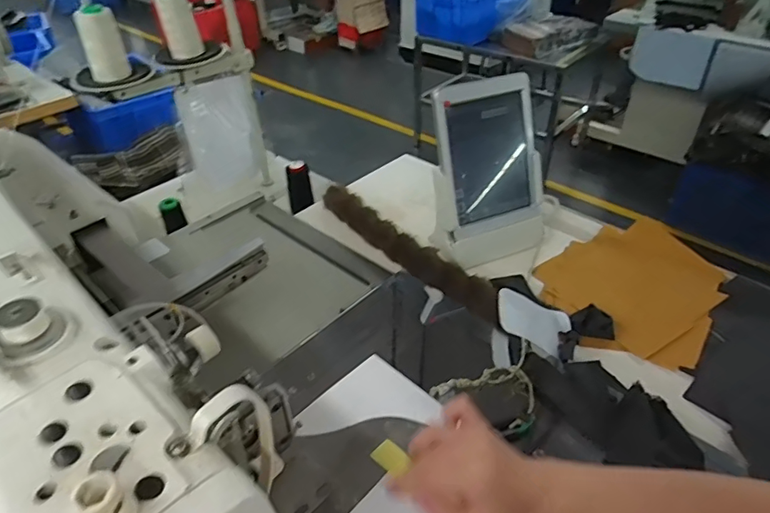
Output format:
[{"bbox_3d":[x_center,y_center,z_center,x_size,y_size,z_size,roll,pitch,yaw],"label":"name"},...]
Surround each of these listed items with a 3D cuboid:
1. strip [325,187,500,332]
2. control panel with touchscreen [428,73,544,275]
[{"bbox_3d":[0.030,-0.017,0.765,0.058,0.040,0.369,-26,43,-29],"label":"strip"},{"bbox_3d":[0.145,-0.122,0.738,0.155,0.252,0.049,-18,19,-17],"label":"control panel with touchscreen"}]

